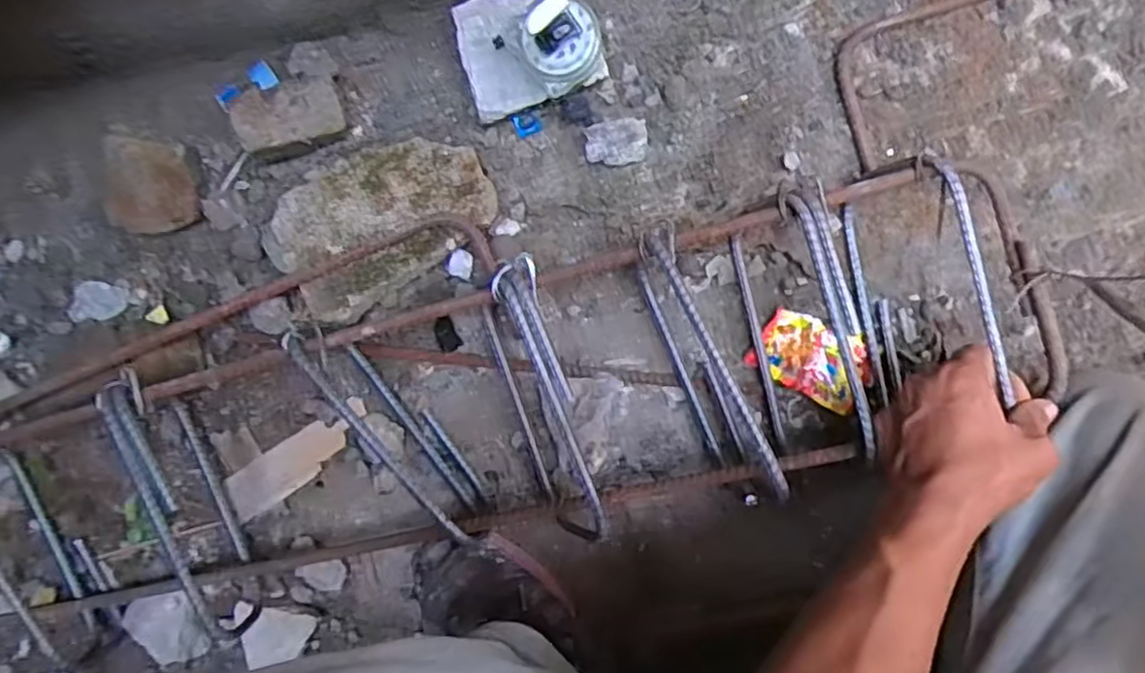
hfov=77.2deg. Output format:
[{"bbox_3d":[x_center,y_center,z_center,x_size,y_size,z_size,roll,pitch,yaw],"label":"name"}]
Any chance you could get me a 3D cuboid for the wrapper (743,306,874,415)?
[{"bbox_3d":[0.190,0.017,0.566,0.087,0.016,0.058,28,92,6],"label":"wrapper"}]

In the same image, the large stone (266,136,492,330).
[{"bbox_3d":[-0.153,-0.095,0.574,0.179,0.048,0.114,-35,86,4],"label":"large stone"}]

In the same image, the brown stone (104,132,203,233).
[{"bbox_3d":[-0.340,-0.121,0.582,0.072,0.040,0.074,0,89,6],"label":"brown stone"}]

